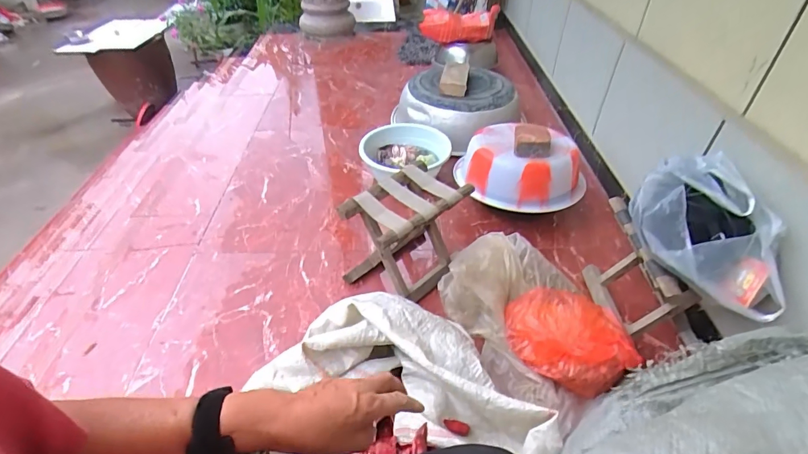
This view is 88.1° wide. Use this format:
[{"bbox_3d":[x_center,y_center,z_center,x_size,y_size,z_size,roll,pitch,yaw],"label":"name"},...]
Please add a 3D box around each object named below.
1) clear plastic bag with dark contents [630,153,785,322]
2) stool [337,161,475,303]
[{"bbox_3d":[0.639,0.007,0.868,0.306,0.203,0.190,22,46,23],"label":"clear plastic bag with dark contents"},{"bbox_3d":[0.008,0.024,1.174,0.318,0.282,0.208,-30,50,-29],"label":"stool"}]

